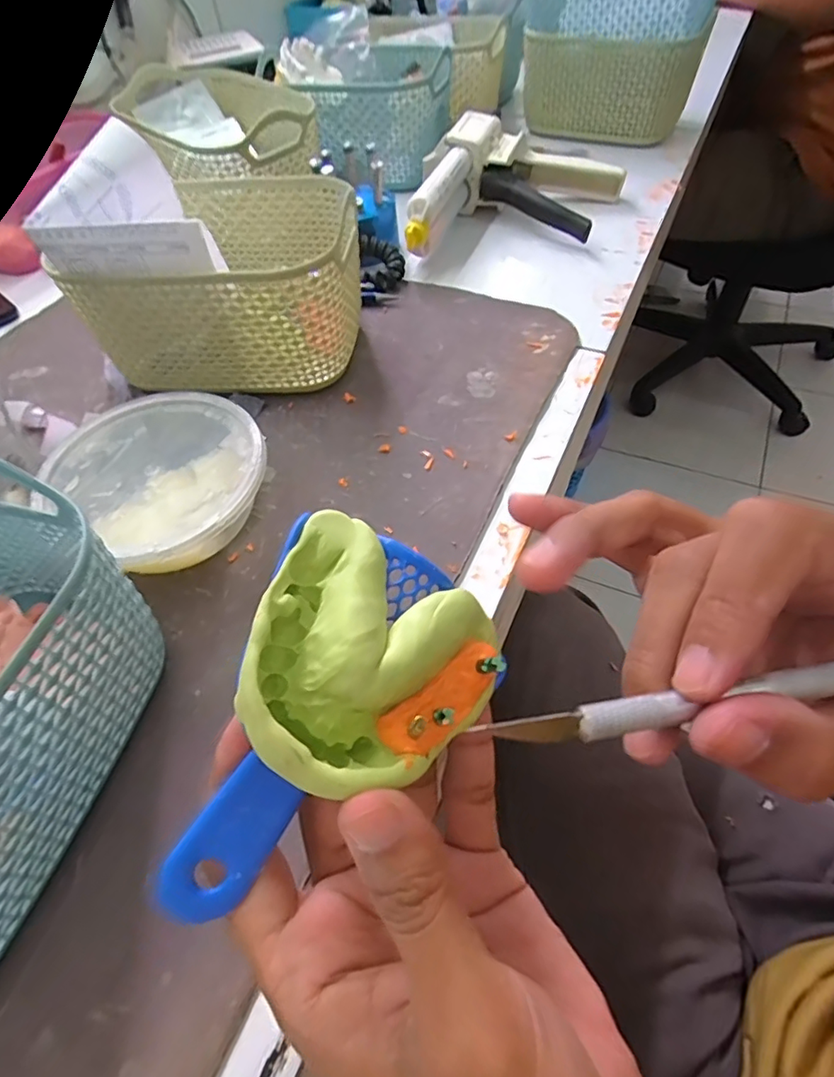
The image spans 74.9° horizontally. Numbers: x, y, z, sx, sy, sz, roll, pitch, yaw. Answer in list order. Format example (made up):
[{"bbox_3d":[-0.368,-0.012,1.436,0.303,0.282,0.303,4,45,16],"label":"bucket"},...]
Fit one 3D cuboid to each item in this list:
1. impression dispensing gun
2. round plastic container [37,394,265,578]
[{"bbox_3d":[0.085,-0.280,0.439,0.168,0.057,0.153,4,54,6],"label":"impression dispensing gun"},{"bbox_3d":[-0.122,-0.024,0.273,0.104,0.042,0.090,26,60,21],"label":"round plastic container"}]

